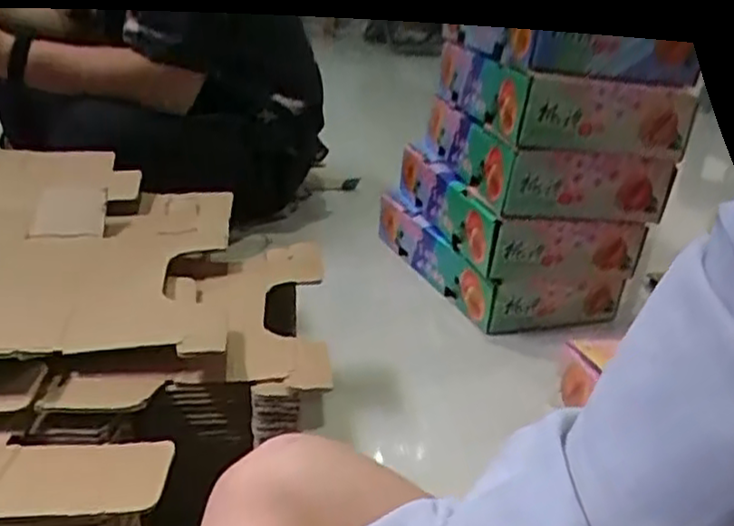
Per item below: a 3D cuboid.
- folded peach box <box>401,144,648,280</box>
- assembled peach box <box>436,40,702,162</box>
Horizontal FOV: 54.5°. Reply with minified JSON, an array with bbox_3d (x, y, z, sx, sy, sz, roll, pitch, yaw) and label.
[{"bbox_3d":[0.243,-0.103,1.237,0.249,0.103,0.461,-1,24,-15],"label":"folded peach box"},{"bbox_3d":[0.290,-0.260,1.114,0.241,0.088,0.374,0,24,-14],"label":"assembled peach box"}]

